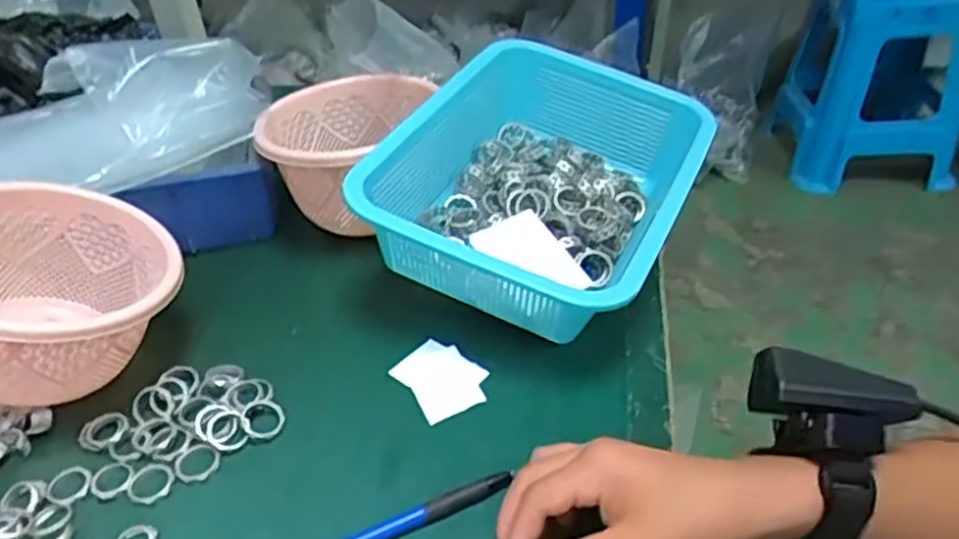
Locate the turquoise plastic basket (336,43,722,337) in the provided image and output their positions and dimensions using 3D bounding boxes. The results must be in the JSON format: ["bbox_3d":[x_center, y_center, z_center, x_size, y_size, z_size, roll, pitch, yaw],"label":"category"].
[{"bbox_3d":[0.048,-0.059,0.534,0.195,0.103,0.273,14,42,21],"label":"turquoise plastic basket"}]

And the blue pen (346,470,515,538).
[{"bbox_3d":[-0.046,0.135,0.368,0.136,0.012,0.011,-19,41,-18],"label":"blue pen"}]

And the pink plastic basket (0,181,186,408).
[{"bbox_3d":[-0.273,0.012,0.448,0.146,0.105,0.140,13,44,-28],"label":"pink plastic basket"}]

